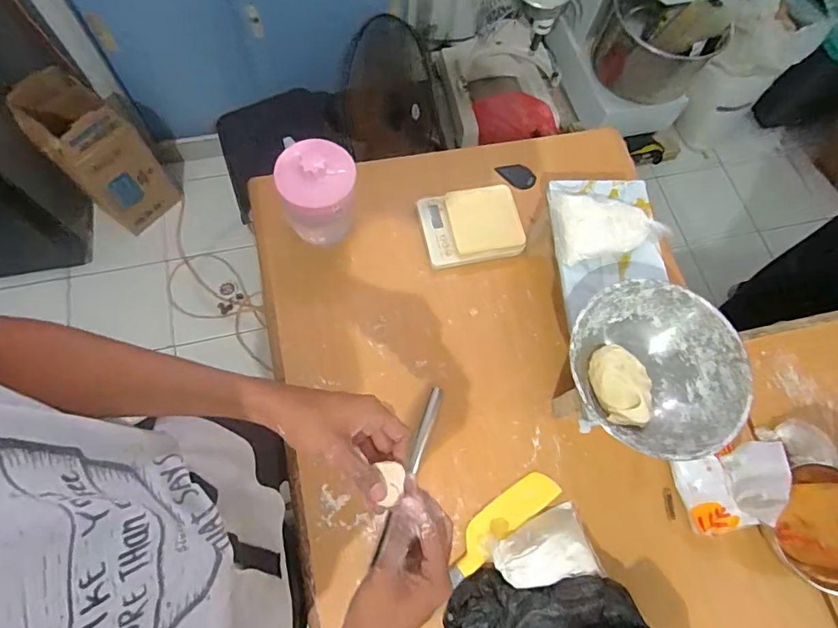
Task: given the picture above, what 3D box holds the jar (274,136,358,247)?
[{"bbox_3d":[-0.158,-0.192,0.782,0.109,0.152,0.119,2,70,-4],"label":"jar"}]

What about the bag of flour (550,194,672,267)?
[{"bbox_3d":[0.287,-0.130,0.716,0.173,0.041,0.108,0,70,-5],"label":"bag of flour"}]

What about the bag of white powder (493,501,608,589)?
[{"bbox_3d":[0.175,0.332,0.680,0.142,0.055,0.088,-16,72,-10],"label":"bag of white powder"}]

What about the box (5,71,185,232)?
[{"bbox_3d":[-0.949,-0.476,1.486,0.241,0.455,0.221,-42,78,-17],"label":"box"}]

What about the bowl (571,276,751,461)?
[{"bbox_3d":[0.294,0.070,0.622,0.203,0.079,0.214,-23,74,-12],"label":"bowl"}]

